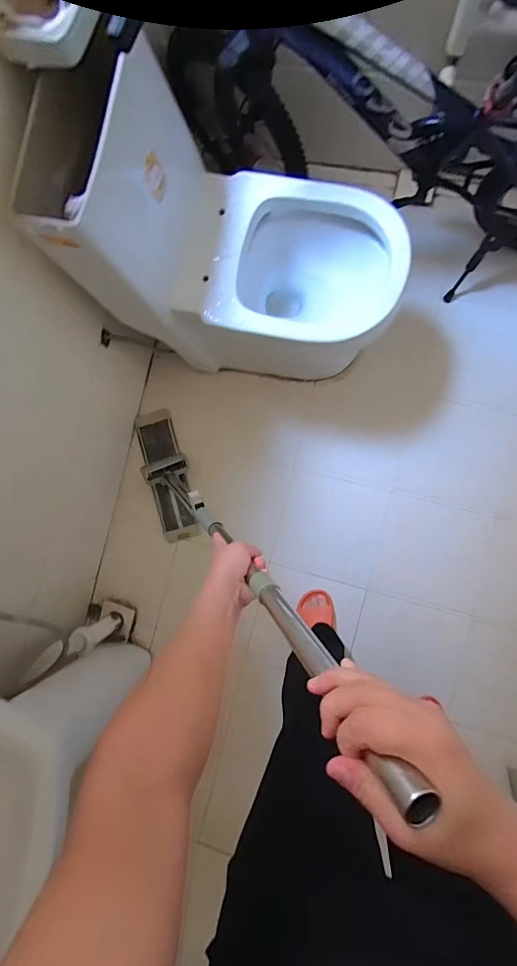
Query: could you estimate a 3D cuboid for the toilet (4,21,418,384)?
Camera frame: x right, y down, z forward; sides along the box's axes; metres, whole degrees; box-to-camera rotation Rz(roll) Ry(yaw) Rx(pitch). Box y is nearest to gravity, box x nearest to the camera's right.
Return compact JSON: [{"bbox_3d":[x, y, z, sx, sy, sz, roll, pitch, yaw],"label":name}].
[{"bbox_3d":[-0.025,-0.495,0.943,0.684,0.646,0.386,18,91,7],"label":"toilet"}]

